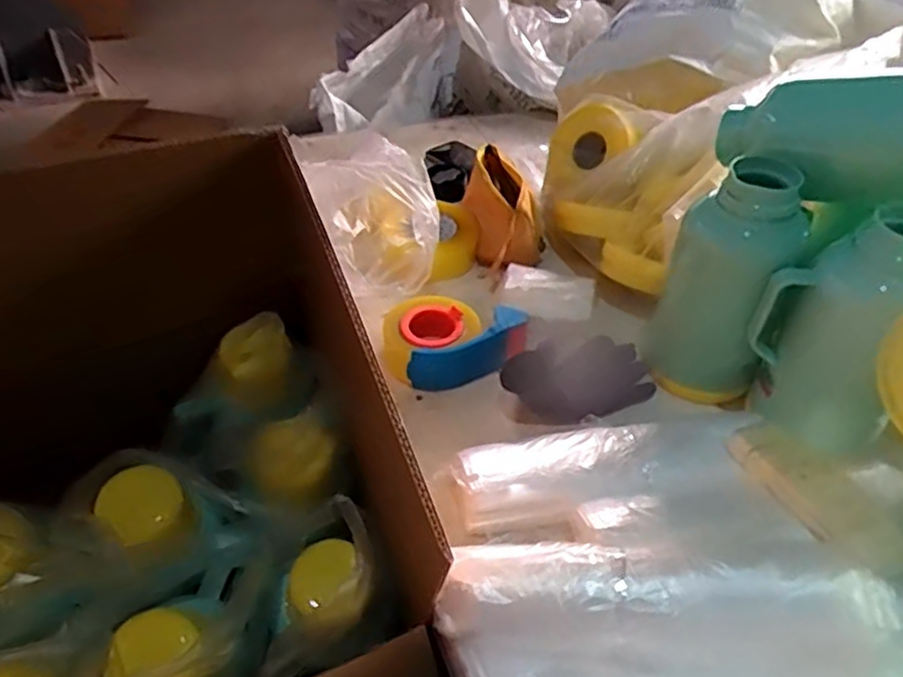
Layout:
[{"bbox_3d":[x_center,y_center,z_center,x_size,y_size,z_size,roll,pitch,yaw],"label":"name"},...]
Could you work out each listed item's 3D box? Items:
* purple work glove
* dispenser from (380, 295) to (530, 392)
[{"bbox_3d":[0.155,0.045,0.791,0.181,0.038,0.103,-16,46,-20],"label":"purple work glove"},{"bbox_3d":[0.003,-0.003,0.809,0.160,0.061,0.112,-10,44,-14],"label":"dispenser"}]

